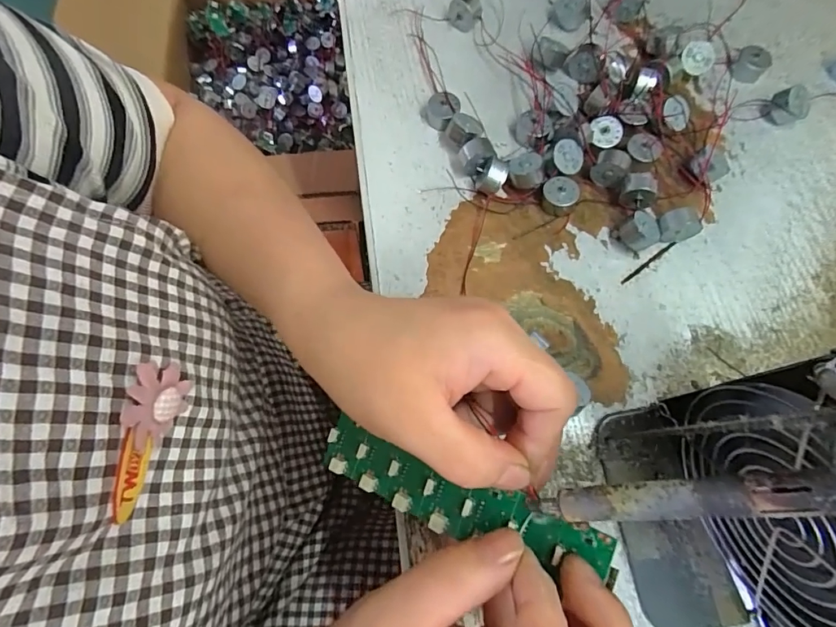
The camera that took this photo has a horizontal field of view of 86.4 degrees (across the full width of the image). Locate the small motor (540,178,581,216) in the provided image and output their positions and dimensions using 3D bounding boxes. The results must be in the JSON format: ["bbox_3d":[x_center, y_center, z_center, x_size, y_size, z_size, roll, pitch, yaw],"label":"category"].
[{"bbox_3d":[0.095,-0.079,0.299,0.023,0.014,0.022,0,72,1],"label":"small motor"}]

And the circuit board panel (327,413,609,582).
[{"bbox_3d":[0.012,0.081,0.197,0.134,0.007,0.027,10,71,28],"label":"circuit board panel"}]

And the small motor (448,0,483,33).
[{"bbox_3d":[0.037,-0.233,0.345,0.026,0.021,0.015,10,72,4],"label":"small motor"}]

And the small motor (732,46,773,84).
[{"bbox_3d":[0.249,-0.186,0.333,0.022,0.014,0.021,0,72,1],"label":"small motor"}]

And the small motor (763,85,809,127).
[{"bbox_3d":[0.264,-0.148,0.318,0.016,0.020,0.023,-27,73,-8],"label":"small motor"}]

